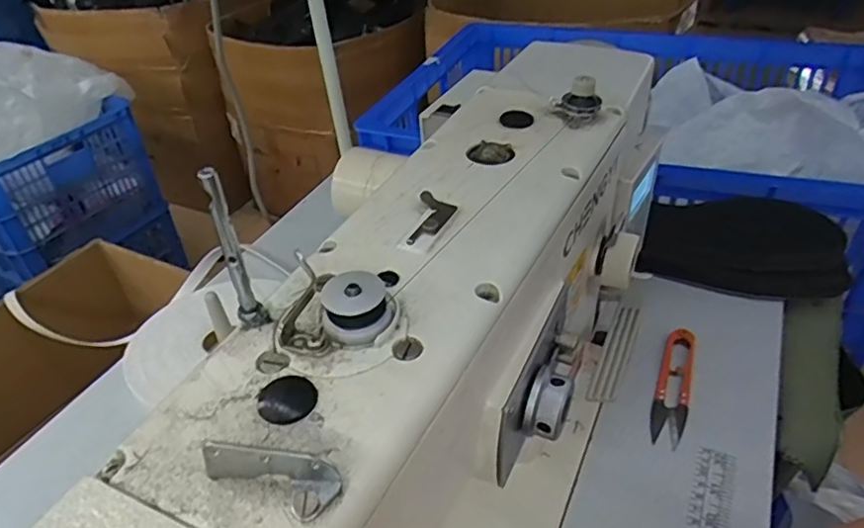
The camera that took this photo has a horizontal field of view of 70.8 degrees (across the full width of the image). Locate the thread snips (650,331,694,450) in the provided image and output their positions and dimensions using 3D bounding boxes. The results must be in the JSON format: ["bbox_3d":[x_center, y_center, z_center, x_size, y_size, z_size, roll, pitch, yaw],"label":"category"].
[{"bbox_3d":[0.196,0.097,0.494,0.026,0.013,0.117,12,41,20],"label":"thread snips"}]

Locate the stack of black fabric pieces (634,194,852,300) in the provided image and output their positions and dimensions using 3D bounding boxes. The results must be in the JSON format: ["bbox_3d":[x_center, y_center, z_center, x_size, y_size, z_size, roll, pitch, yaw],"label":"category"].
[{"bbox_3d":[0.313,-0.025,0.611,0.191,0.047,0.125,10,41,18],"label":"stack of black fabric pieces"}]

